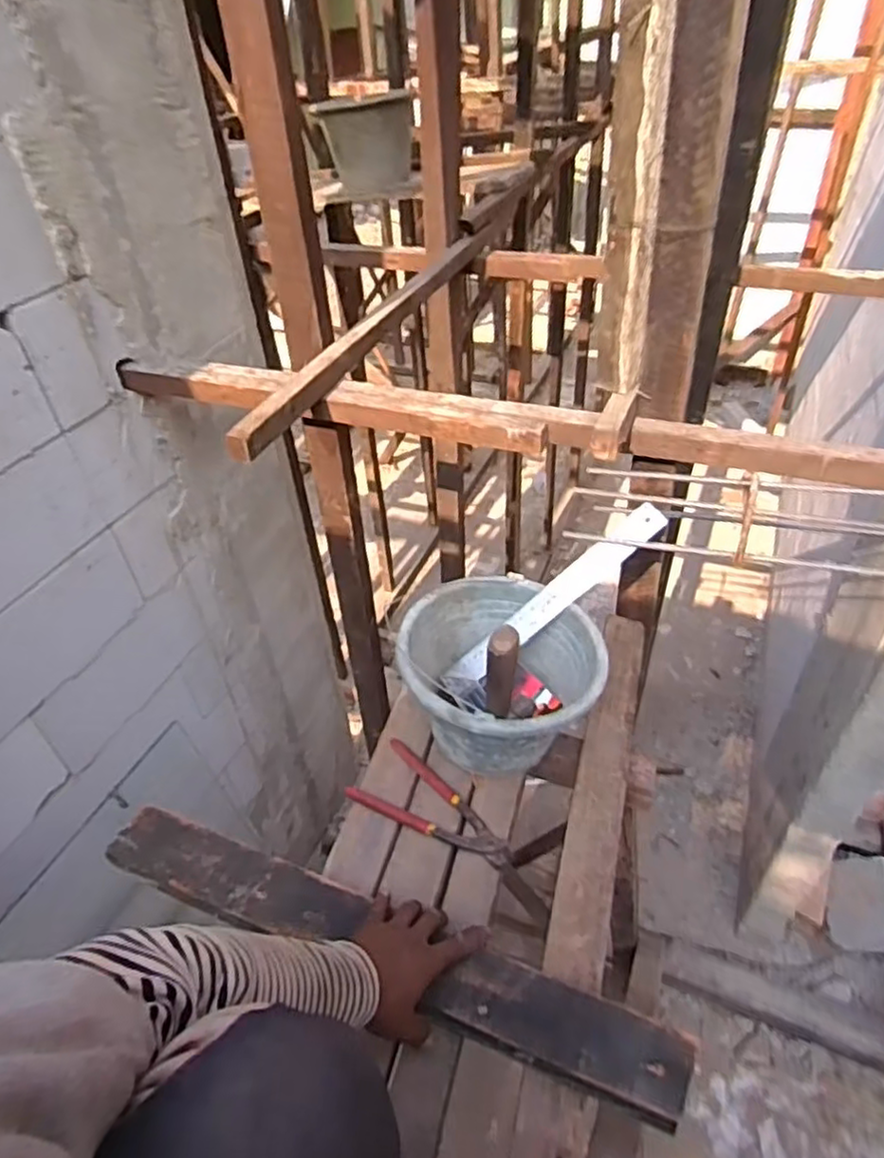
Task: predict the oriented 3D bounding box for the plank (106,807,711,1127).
[{"bbox_3d":[-0.078,0.358,0.680,0.610,0.027,0.076,14,44,21],"label":"plank"}]

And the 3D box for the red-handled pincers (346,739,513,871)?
[{"bbox_3d":[-0.007,0.277,0.819,0.211,0.017,0.098,25,49,30],"label":"red-handled pincers"}]

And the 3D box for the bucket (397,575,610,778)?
[{"bbox_3d":[0.074,0.122,0.836,0.228,0.145,0.232,-2,41,2],"label":"bucket"}]

